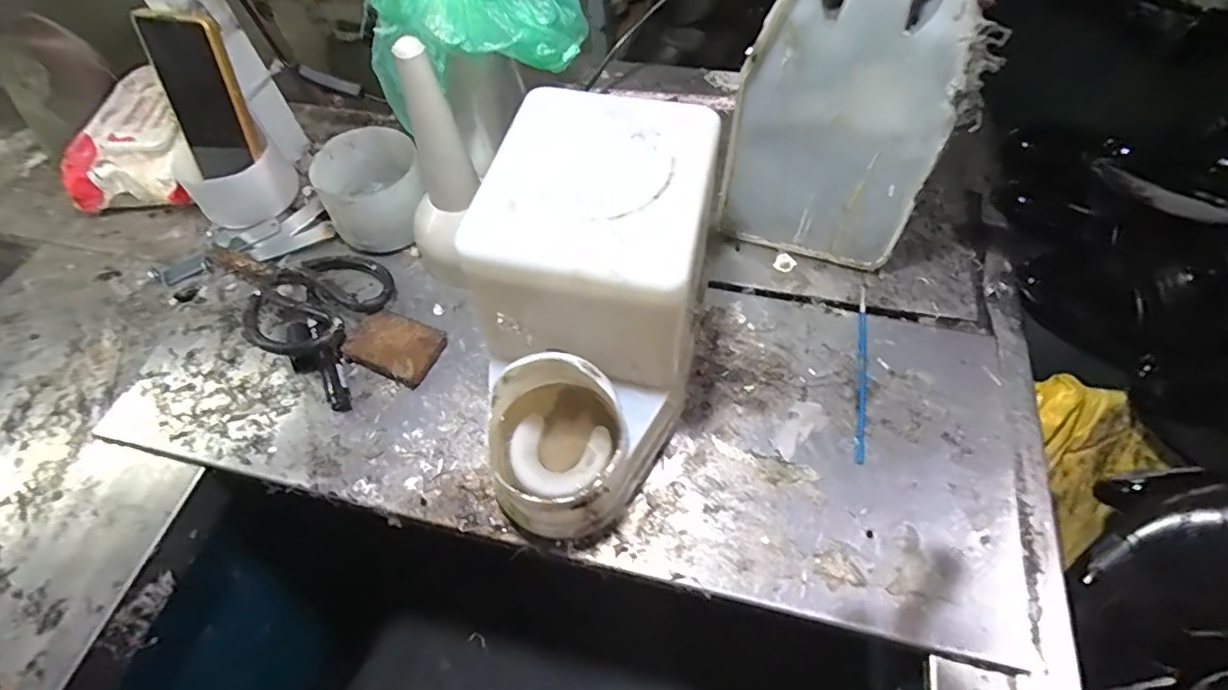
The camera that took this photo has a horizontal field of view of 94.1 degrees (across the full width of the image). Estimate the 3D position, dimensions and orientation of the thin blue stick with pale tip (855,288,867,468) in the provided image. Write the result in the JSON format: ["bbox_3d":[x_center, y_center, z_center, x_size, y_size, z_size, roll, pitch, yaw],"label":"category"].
[{"bbox_3d":[0.187,0.017,0.429,0.006,0.004,0.150,11,60,9],"label":"thin blue stick with pale tip"}]

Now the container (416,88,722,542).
[{"bbox_3d":[-0.022,-0.013,0.372,0.132,0.160,0.238,14,61,11],"label":"container"}]

